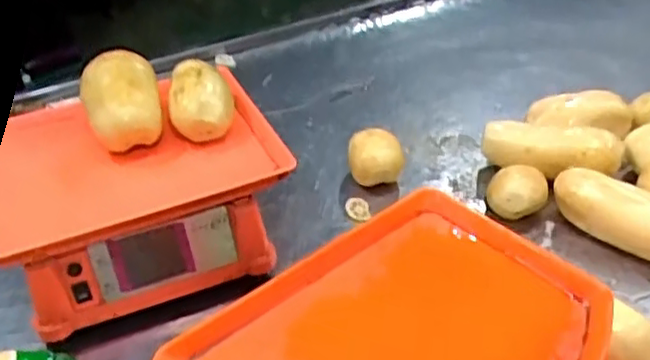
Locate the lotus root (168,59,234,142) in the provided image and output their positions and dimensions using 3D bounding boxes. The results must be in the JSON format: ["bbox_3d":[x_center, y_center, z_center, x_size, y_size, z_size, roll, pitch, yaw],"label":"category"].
[{"bbox_3d":[-0.129,-0.082,0.711,0.062,0.056,0.092,-7,37,-3],"label":"lotus root"}]

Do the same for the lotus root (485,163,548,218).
[{"bbox_3d":[0.212,0.017,0.749,0.061,0.054,0.062,4,38,11],"label":"lotus root"}]

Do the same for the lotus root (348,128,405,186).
[{"bbox_3d":[0.062,-0.023,0.820,0.067,0.054,0.073,-4,37,1],"label":"lotus root"}]

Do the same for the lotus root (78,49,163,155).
[{"bbox_3d":[-0.209,-0.078,0.713,0.080,0.073,0.122,-16,39,-15],"label":"lotus root"}]

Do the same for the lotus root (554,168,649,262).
[{"bbox_3d":[0.319,0.042,0.687,0.177,0.058,0.056,16,42,25],"label":"lotus root"}]

